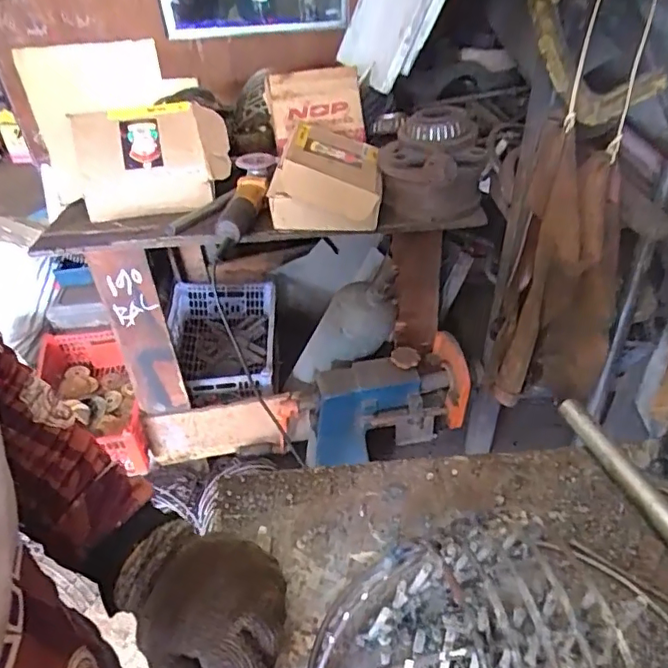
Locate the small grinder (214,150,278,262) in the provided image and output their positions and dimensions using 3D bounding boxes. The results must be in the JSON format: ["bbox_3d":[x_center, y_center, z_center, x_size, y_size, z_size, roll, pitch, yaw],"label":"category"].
[{"bbox_3d":[-0.186,-0.259,1.143,0.079,0.062,0.284,5,53,9],"label":"small grinder"}]

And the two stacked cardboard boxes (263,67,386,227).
[{"bbox_3d":[-0.030,-0.432,1.239,0.239,0.127,0.507,-2,52,1],"label":"two stacked cardboard boxes"}]

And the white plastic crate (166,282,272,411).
[{"bbox_3d":[-0.343,0.042,1.717,0.319,0.147,0.494,-5,39,-2],"label":"white plastic crate"}]

